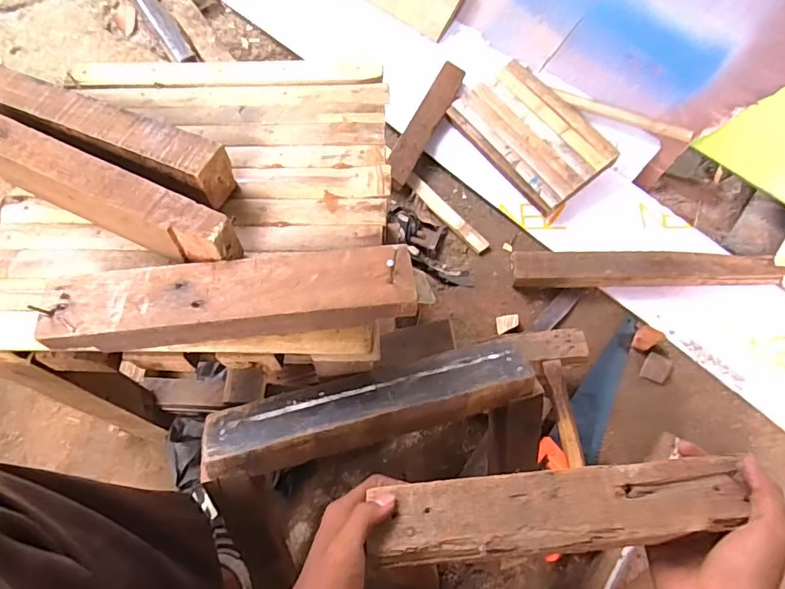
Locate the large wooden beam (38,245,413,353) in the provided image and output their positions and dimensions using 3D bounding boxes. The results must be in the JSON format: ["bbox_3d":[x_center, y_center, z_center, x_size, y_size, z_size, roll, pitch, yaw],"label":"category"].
[{"bbox_3d":[-0.133,0.004,0.419,0.300,0.041,0.067,-3,63,-5],"label":"large wooden beam"}]

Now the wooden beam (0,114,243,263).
[{"bbox_3d":[-0.281,-0.098,0.455,0.306,0.050,0.046,25,64,10],"label":"wooden beam"}]

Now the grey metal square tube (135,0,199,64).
[{"bbox_3d":[-0.667,-0.793,1.327,0.061,0.050,0.616,-29,68,-17],"label":"grey metal square tube"}]

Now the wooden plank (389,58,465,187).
[{"bbox_3d":[0.071,-0.364,1.046,0.055,0.029,0.311,24,72,11],"label":"wooden plank"}]

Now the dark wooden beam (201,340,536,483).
[{"bbox_3d":[-0.018,0.099,0.453,0.296,0.027,0.063,-13,64,-10],"label":"dark wooden beam"}]

